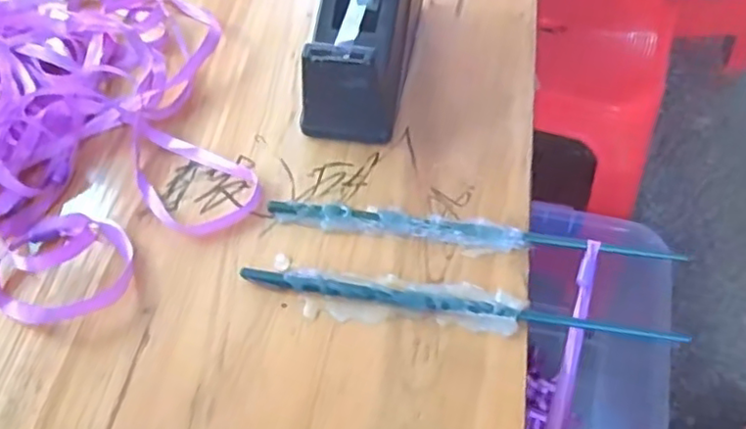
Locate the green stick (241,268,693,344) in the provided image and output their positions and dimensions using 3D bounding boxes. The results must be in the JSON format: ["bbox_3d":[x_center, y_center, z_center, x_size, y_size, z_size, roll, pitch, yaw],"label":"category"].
[{"bbox_3d":[0.042,0.048,0.332,0.234,0.005,0.011,8,57,9],"label":"green stick"}]

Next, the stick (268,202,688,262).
[{"bbox_3d":[0.054,0.009,0.357,0.234,0.009,0.009,7,57,8],"label":"stick"}]

